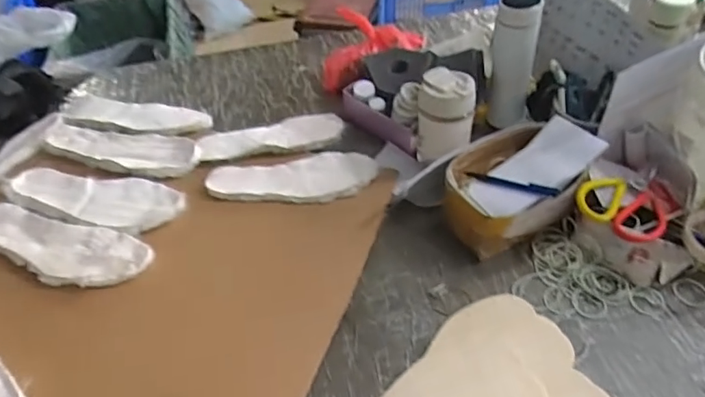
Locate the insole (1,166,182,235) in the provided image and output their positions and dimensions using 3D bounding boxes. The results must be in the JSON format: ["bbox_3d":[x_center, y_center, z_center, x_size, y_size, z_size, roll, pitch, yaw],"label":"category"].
[{"bbox_3d":[-0.386,-0.006,0.785,0.266,0.011,0.104,14,45,10],"label":"insole"}]

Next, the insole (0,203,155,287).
[{"bbox_3d":[-0.406,0.064,0.706,0.266,0.015,0.096,9,46,13],"label":"insole"}]

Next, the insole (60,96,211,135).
[{"bbox_3d":[-0.393,-0.149,0.937,0.277,0.016,0.090,7,42,8],"label":"insole"}]

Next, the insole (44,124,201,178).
[{"bbox_3d":[-0.383,-0.083,0.855,0.261,0.017,0.089,7,45,11],"label":"insole"}]

